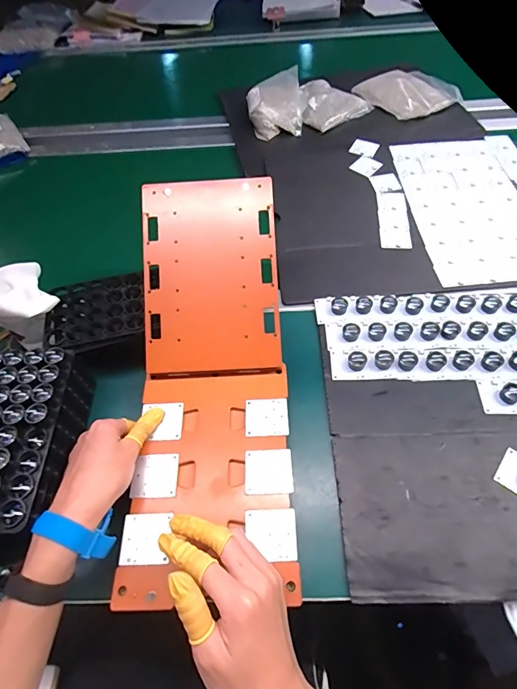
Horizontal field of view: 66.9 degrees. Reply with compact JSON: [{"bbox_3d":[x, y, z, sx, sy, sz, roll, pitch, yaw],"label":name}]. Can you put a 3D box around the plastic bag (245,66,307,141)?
[{"bbox_3d":[0.039,-0.501,0.822,0.121,0.049,0.152,-7,58,-1],"label":"plastic bag"}]

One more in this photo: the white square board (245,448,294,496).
[{"bbox_3d":[0.011,0.131,0.406,0.049,0.004,0.045,-2,58,2],"label":"white square board"}]

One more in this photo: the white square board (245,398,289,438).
[{"bbox_3d":[0.009,0.082,0.439,0.048,0.004,0.044,-3,58,1],"label":"white square board"}]

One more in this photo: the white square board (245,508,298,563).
[{"bbox_3d":[0.012,0.182,0.375,0.048,0.005,0.046,-3,58,1],"label":"white square board"}]

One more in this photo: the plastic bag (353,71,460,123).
[{"bbox_3d":[0.322,-0.550,0.847,0.183,0.022,0.178,-28,61,-14],"label":"plastic bag"}]

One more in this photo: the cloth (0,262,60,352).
[{"bbox_3d":[-0.293,-0.038,0.495,0.092,0.103,0.103,33,65,21],"label":"cloth"}]

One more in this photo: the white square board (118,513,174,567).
[{"bbox_3d":[-0.109,0.188,0.378,0.044,0.004,0.045,4,61,-7],"label":"white square board"}]

